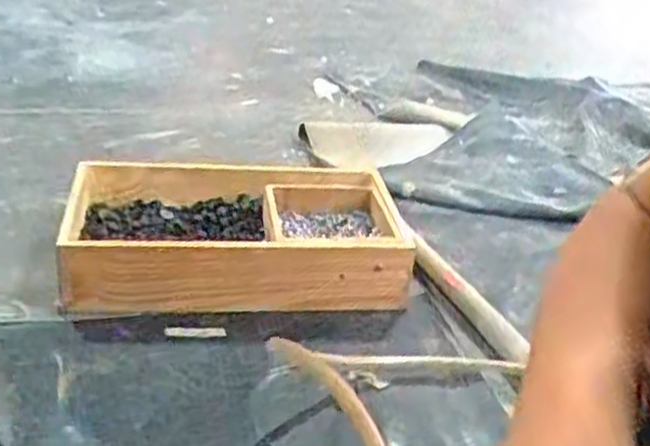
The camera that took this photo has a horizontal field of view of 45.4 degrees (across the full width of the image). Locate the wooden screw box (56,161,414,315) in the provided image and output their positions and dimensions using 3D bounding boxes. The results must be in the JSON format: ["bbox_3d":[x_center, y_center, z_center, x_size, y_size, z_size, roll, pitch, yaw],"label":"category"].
[{"bbox_3d":[-0.095,0.011,0.887,0.382,0.080,0.201,-1,29,-15],"label":"wooden screw box"}]

